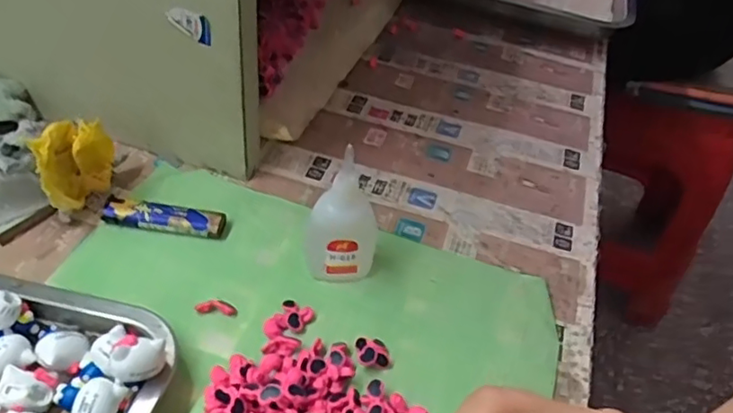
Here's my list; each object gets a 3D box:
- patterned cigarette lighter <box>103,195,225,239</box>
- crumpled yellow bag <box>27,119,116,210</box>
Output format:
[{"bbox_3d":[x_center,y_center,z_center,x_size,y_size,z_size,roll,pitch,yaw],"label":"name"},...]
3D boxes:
[{"bbox_3d":[-0.136,0.008,0.407,0.080,0.010,0.021,7,43,0],"label":"patterned cigarette lighter"},{"bbox_3d":[-0.184,-0.021,0.390,0.044,0.062,0.036,-16,48,-23],"label":"crumpled yellow bag"}]

